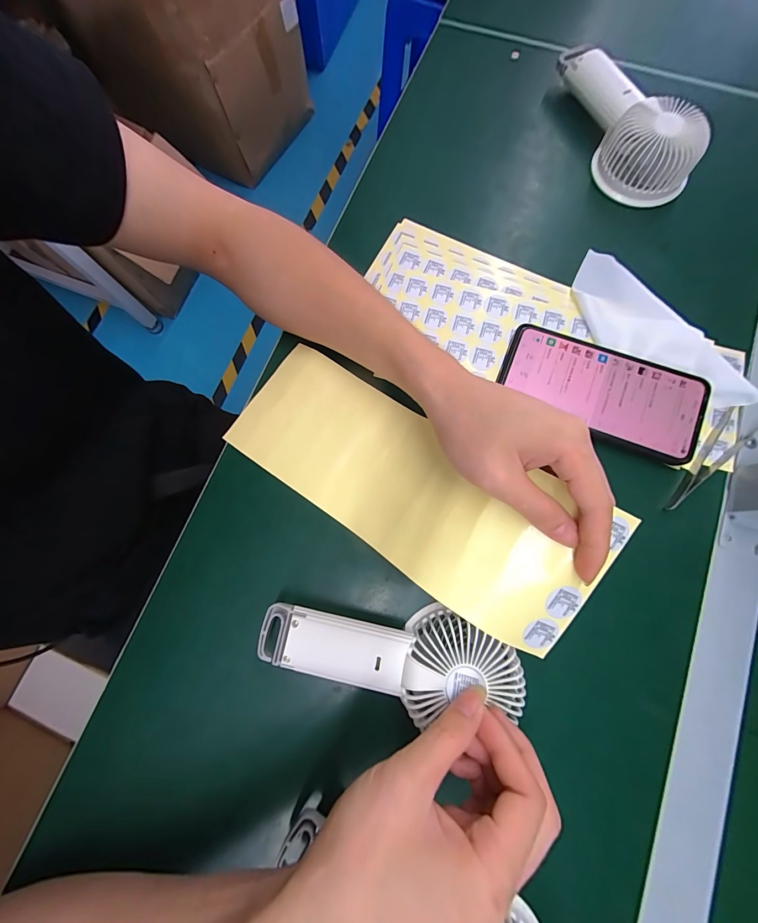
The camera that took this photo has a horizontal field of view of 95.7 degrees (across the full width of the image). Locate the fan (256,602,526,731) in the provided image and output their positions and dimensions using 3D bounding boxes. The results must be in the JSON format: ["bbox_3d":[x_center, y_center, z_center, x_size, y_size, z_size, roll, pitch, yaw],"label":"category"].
[{"bbox_3d":[0.005,0.133,0.240,0.173,0.035,0.062,4,74,8],"label":"fan"}]

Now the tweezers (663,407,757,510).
[{"bbox_3d":[0.269,-0.003,0.277,0.115,0.011,0.025,-42,77,-9],"label":"tweezers"}]

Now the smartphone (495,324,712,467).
[{"bbox_3d":[0.183,-0.059,0.285,0.158,0.011,0.076,23,76,9],"label":"smartphone"}]

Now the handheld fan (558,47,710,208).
[{"bbox_3d":[0.240,-0.338,0.340,0.076,0.048,0.181,-14,70,1],"label":"handheld fan"}]

